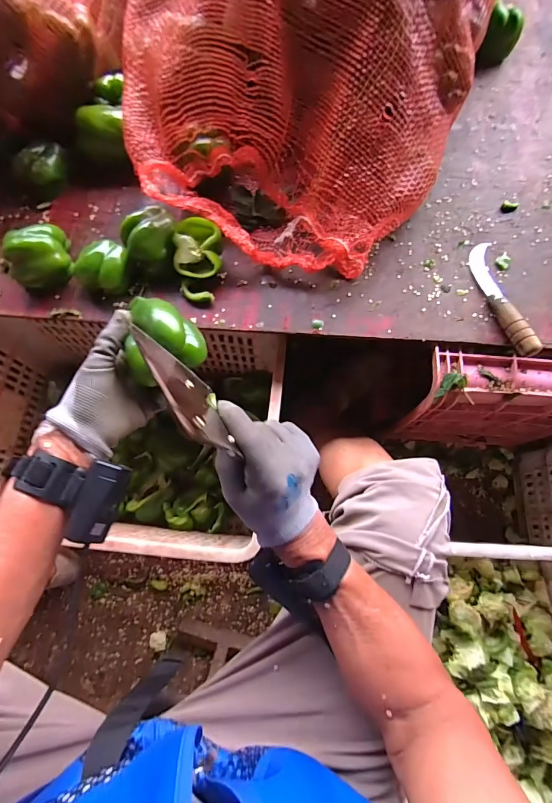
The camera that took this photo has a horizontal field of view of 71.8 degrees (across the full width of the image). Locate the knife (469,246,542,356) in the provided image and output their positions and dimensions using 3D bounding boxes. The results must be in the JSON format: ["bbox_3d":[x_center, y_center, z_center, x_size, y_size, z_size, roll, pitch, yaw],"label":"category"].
[{"bbox_3d":[0.307,-0.146,0.519,0.034,0.033,0.185,-10,74,-3],"label":"knife"}]

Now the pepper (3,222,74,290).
[{"bbox_3d":[-0.328,-0.199,0.533,0.083,0.060,0.071,-19,74,-6],"label":"pepper"}]

